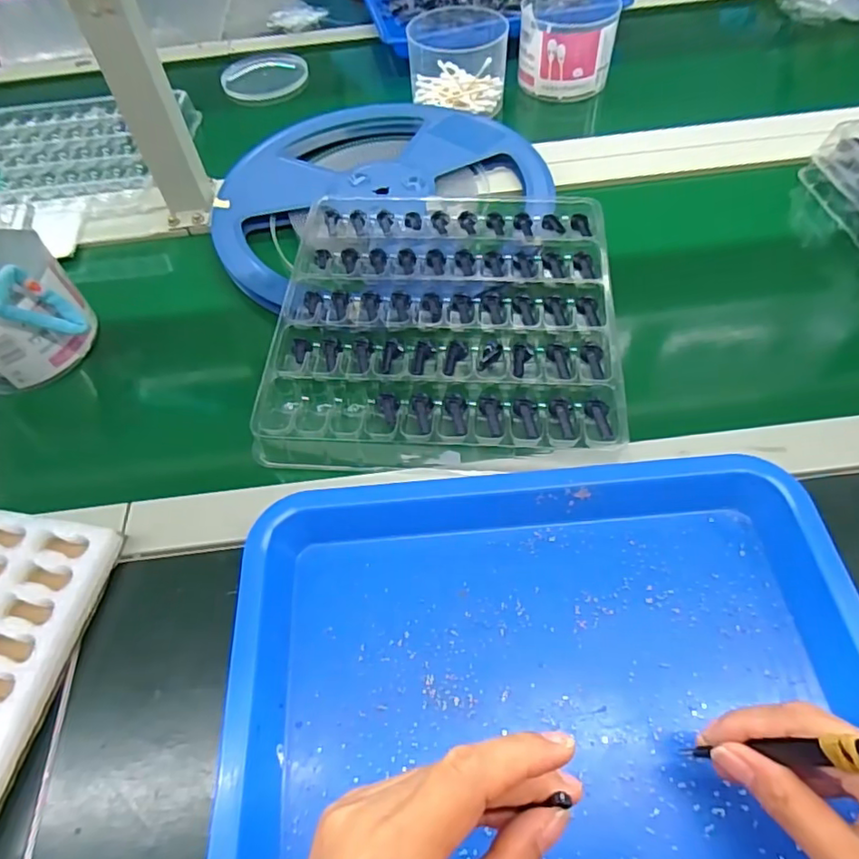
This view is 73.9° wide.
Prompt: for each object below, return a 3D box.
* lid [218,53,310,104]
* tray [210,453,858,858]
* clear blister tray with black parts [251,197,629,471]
[{"bbox_3d":[-0.211,-0.455,0.736,0.106,0.019,0.106,-2,56,3],"label":"lid"},{"bbox_3d":[0.061,0.143,0.292,0.320,0.031,0.275,-2,57,1],"label":"tray"},{"bbox_3d":[0.013,-0.093,0.449,0.249,0.024,0.268,2,57,4],"label":"clear blister tray with black parts"}]

